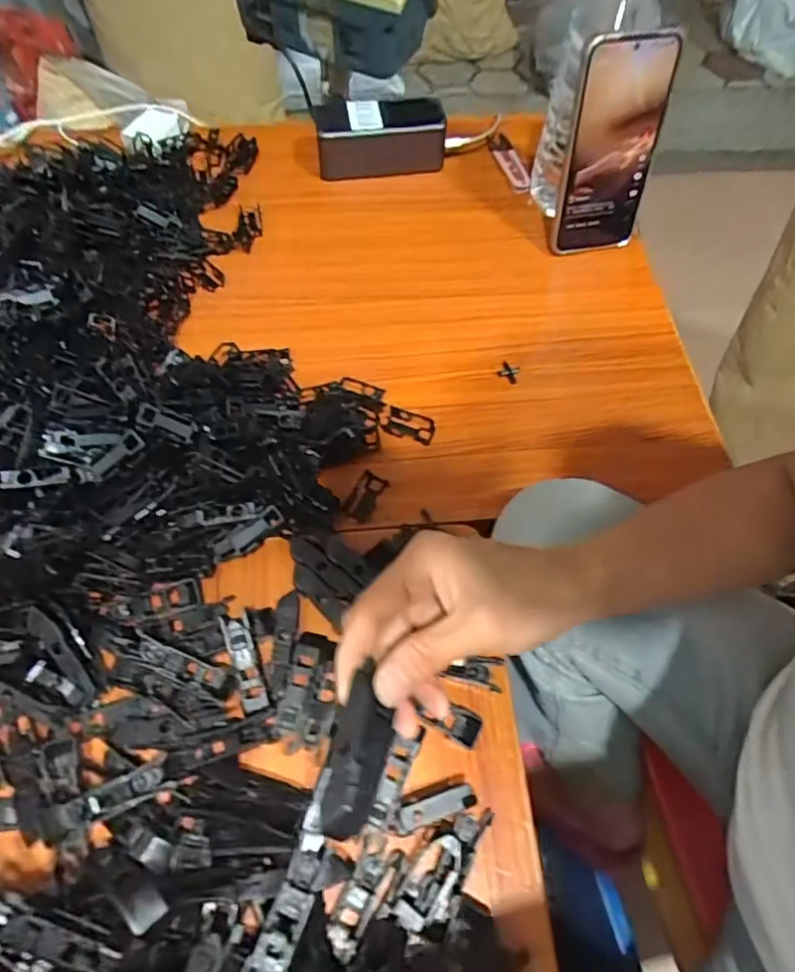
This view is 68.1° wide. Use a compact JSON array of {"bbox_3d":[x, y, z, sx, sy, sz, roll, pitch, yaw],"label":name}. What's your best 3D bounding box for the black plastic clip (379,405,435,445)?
[{"bbox_3d":[0.007,-0.048,0.460,0.044,0.008,0.020,20,63,8],"label":"black plastic clip"}]

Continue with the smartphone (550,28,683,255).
[{"bbox_3d":[0.180,-0.280,0.497,0.081,0.166,0.010,-10,50,-7],"label":"smartphone"}]

